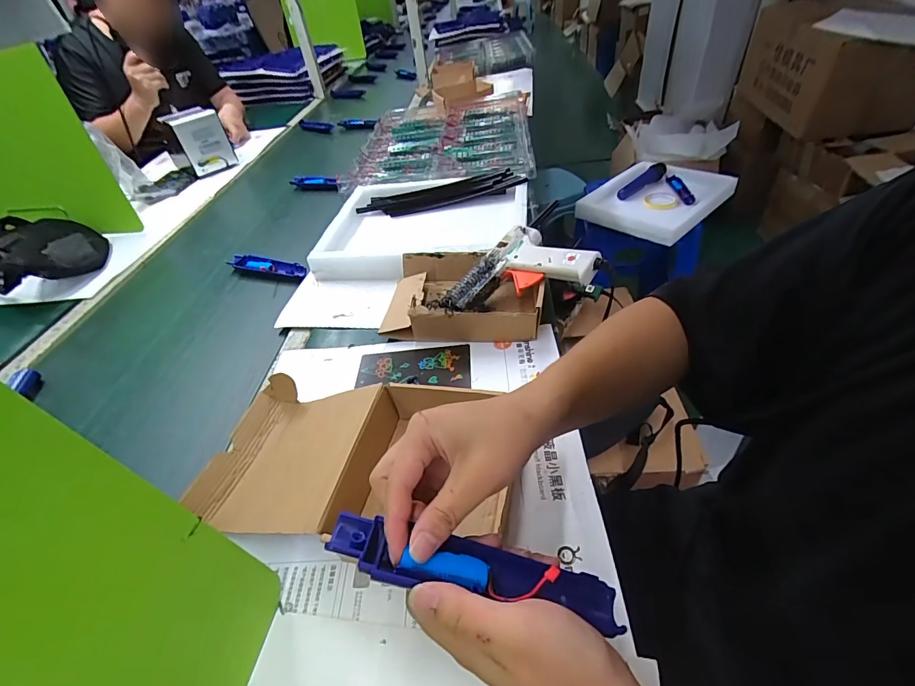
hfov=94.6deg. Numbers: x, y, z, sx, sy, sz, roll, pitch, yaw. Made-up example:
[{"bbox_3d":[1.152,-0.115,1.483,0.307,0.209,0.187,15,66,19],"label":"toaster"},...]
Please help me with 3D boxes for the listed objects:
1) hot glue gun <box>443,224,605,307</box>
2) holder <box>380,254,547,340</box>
[{"bbox_3d":[0.084,-0.105,0.574,0.203,0.033,0.112,-14,52,20],"label":"hot glue gun"},{"bbox_3d":[0.007,-0.067,0.598,0.217,0.061,0.152,2,43,11],"label":"holder"}]

